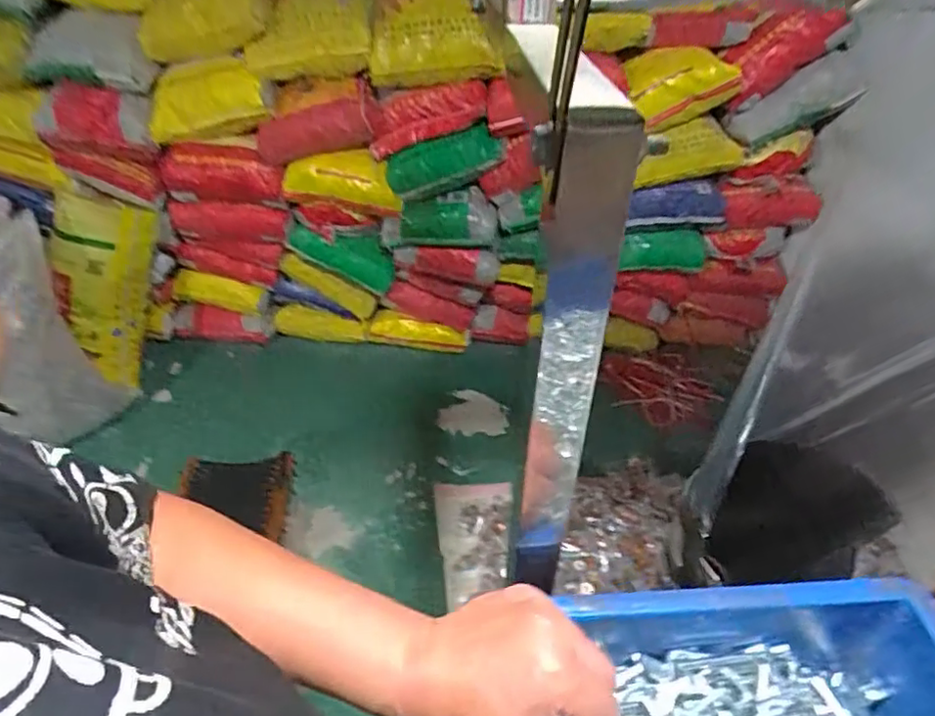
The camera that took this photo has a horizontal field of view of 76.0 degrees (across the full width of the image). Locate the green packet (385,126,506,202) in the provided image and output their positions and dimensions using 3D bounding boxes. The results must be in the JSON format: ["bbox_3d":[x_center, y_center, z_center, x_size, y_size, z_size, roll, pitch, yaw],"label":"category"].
[{"bbox_3d":[-0.080,-0.575,1.780,0.384,0.155,0.101,-13,32,26],"label":"green packet"}]

